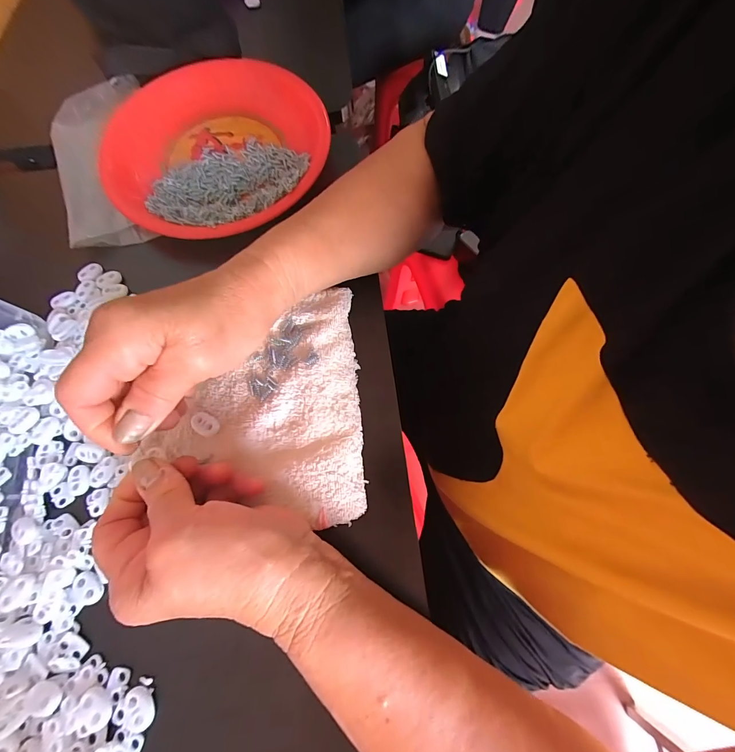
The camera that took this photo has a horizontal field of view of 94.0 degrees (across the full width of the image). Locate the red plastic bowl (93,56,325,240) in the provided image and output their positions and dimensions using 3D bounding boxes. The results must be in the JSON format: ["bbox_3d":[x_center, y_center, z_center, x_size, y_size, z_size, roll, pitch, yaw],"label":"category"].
[{"bbox_3d":[-0.156,-0.241,0.358,0.226,0.033,0.221,-1,69,3],"label":"red plastic bowl"}]

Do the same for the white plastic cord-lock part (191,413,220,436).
[{"bbox_3d":[-0.121,0.036,0.256,0.022,0.005,0.014,21,72,10],"label":"white plastic cord-lock part"}]

